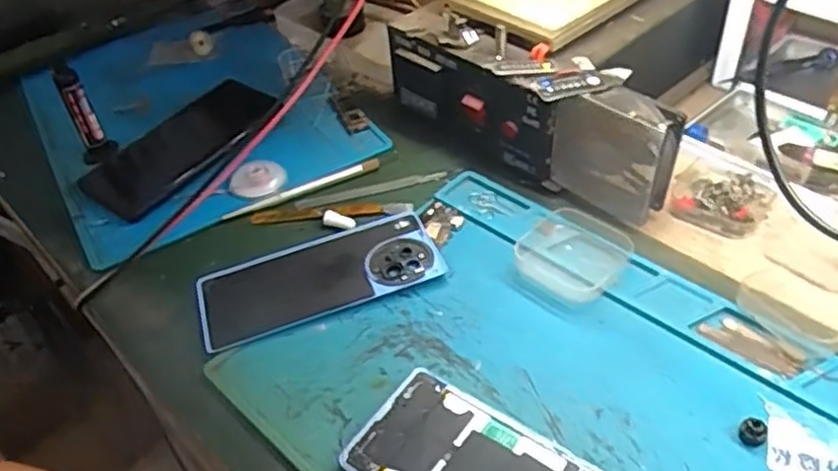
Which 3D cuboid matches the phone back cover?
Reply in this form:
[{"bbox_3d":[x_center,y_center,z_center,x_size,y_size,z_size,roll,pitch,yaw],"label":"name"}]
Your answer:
[{"bbox_3d":[-0.069,0.026,0.471,0.162,0.006,0.076,-17,44,-13],"label":"phone back cover"}]

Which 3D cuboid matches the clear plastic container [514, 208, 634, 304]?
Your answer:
[{"bbox_3d":[0.104,0.012,0.459,0.063,0.016,0.072,29,52,31],"label":"clear plastic container"}]

